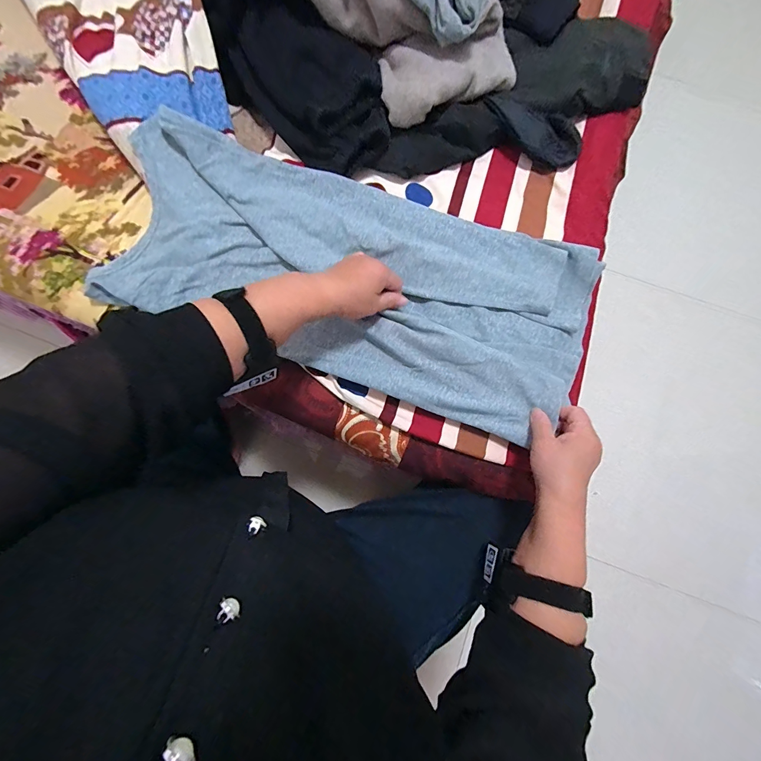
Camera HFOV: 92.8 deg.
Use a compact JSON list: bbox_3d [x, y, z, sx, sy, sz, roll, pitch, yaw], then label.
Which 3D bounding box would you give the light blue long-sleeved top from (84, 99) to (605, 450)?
[{"bbox_3d":[-0.063,-0.146,0.480,0.635,0.054,0.288,24,78,7],"label":"light blue long-sleeved top"}]

